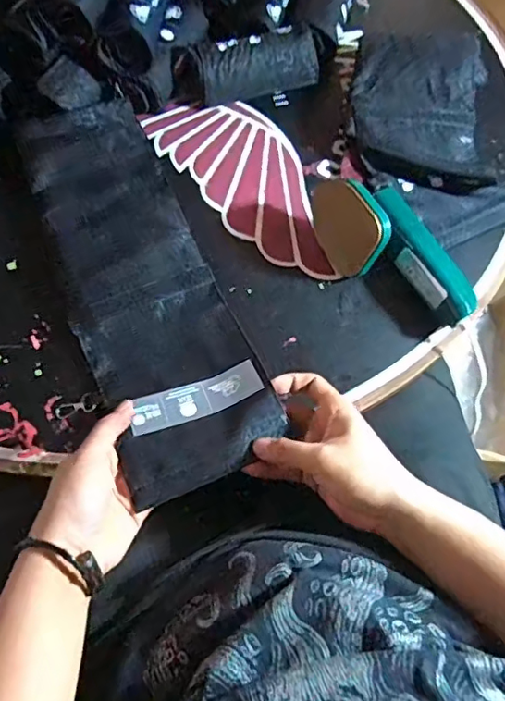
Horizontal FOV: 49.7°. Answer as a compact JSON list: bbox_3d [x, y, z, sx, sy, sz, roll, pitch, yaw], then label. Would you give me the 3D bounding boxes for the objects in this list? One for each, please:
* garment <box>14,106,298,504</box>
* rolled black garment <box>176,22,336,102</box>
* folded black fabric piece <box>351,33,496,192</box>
[{"bbox_3d":[-0.113,-0.076,0.533,0.138,0.035,0.431,-20,66,-13],"label":"garment"},{"bbox_3d":[0.005,-0.338,0.659,0.198,0.057,0.067,-13,66,-10],"label":"rolled black garment"},{"bbox_3d":[0.194,-0.280,0.639,0.152,0.057,0.207,9,64,1],"label":"folded black fabric piece"}]

